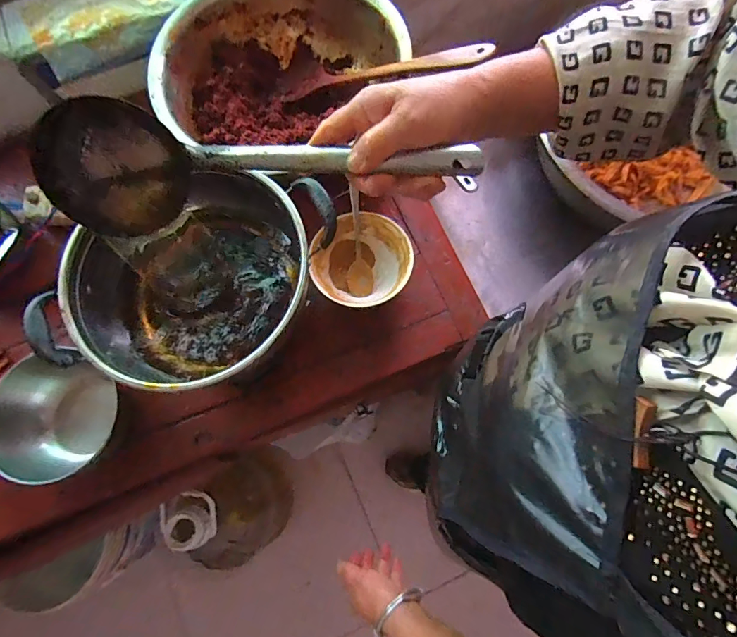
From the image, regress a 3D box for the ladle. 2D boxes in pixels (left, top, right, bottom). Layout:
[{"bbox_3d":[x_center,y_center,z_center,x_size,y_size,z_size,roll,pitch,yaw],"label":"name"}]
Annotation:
[{"bbox_3d":[-0.098,-0.118,0.351,0.367,0.103,0.092,7,72,13],"label":"ladle"}]

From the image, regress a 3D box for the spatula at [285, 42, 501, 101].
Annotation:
[{"bbox_3d":[0.009,-0.340,0.572,0.334,0.020,0.070,16,70,37],"label":"spatula"}]

